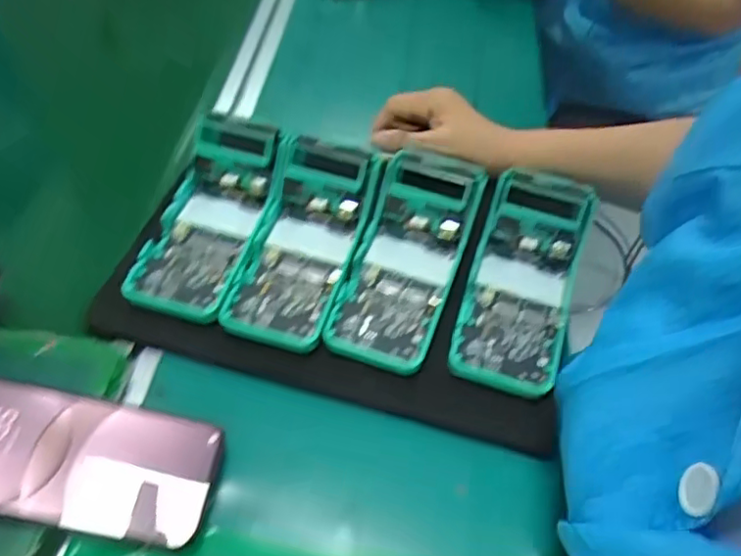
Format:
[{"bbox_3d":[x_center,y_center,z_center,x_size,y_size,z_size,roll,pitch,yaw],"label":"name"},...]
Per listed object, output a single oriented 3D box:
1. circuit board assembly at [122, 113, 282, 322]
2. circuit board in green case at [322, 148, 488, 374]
[{"bbox_3d":[-0.128,-0.056,0.474,0.080,0.054,0.163,15,52,6],"label":"circuit board assembly"},{"bbox_3d":[0.028,-0.013,0.469,0.075,0.048,0.171,18,65,12],"label":"circuit board in green case"}]

